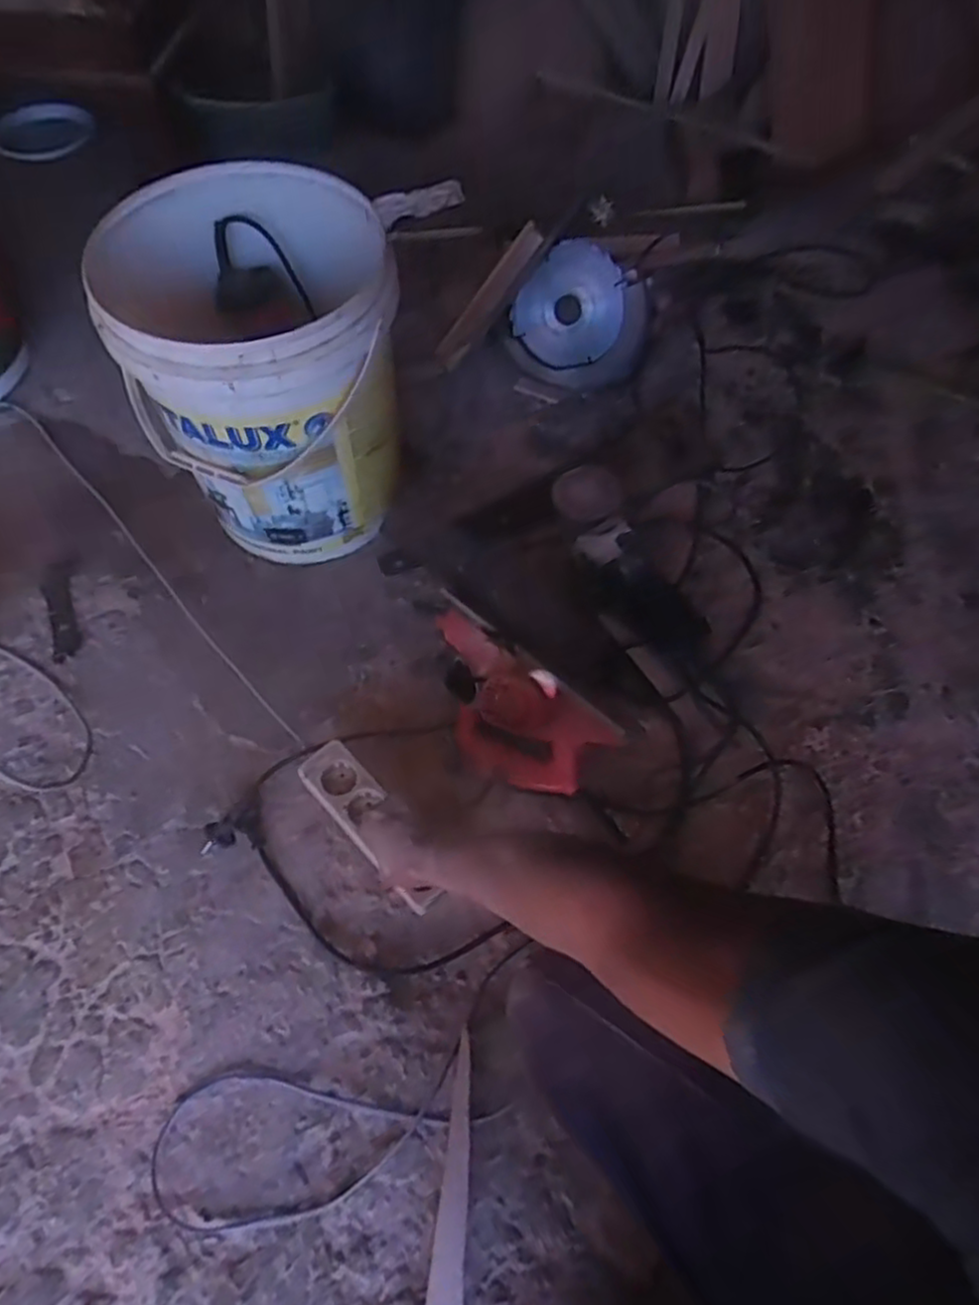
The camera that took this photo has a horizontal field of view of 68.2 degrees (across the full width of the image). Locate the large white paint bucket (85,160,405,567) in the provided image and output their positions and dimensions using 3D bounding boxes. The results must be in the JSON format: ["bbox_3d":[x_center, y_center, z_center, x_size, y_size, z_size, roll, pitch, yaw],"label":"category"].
[{"bbox_3d":[-0.257,-0.322,0.900,0.306,0.361,0.309,0,60,1],"label":"large white paint bucket"}]

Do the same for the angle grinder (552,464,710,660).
[{"bbox_3d":[0.170,-0.111,0.913,0.084,0.070,0.270,-29,80,-16],"label":"angle grinder"}]

